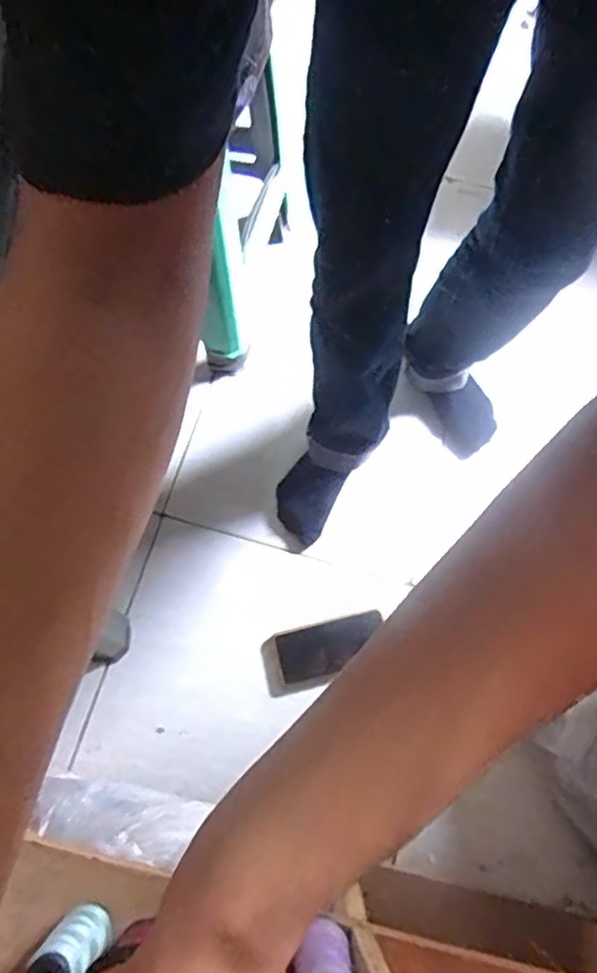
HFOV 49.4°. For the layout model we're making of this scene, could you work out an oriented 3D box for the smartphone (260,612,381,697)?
[{"bbox_3d":[0.036,0.247,0.971,0.182,0.014,0.084,-13,72,-13],"label":"smartphone"}]

